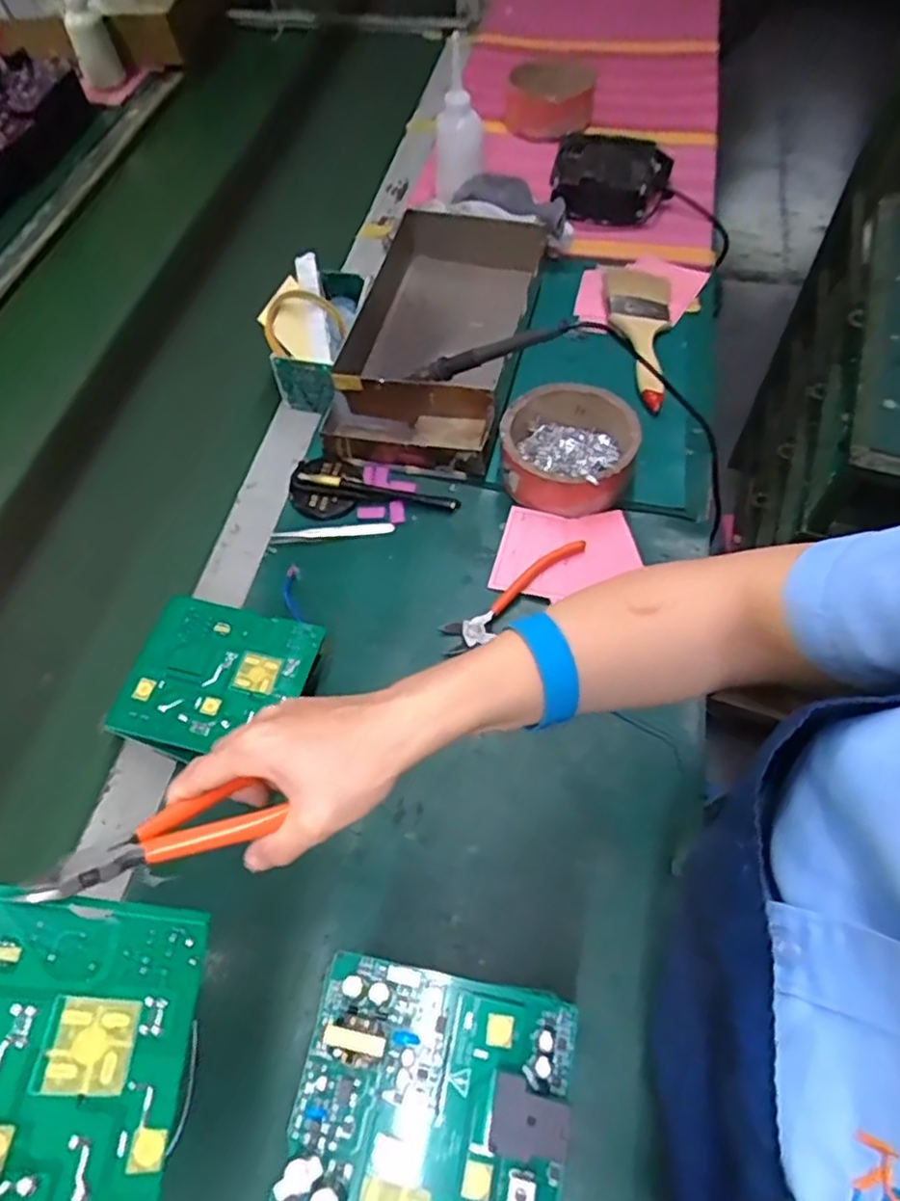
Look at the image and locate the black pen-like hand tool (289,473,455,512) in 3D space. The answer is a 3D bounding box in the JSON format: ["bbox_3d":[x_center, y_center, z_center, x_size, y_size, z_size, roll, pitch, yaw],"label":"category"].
[{"bbox_3d":[-0.070,-0.104,0.664,0.153,0.014,0.018,7,61,7],"label":"black pen-like hand tool"}]

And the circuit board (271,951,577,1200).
[{"bbox_3d":[-0.011,0.224,0.284,0.112,0.029,0.129,8,58,8],"label":"circuit board"}]

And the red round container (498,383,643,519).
[{"bbox_3d":[0.108,-0.139,0.651,0.117,0.055,0.116,-1,60,2],"label":"red round container"}]

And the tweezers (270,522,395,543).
[{"bbox_3d":[-0.108,-0.063,0.645,0.110,0.004,0.014,-5,60,-1],"label":"tweezers"}]

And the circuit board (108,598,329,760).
[{"bbox_3d":[-0.176,0.058,0.530,0.128,0.011,0.118,13,62,9],"label":"circuit board"}]

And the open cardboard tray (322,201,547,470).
[{"bbox_3d":[-0.009,-0.282,0.734,0.165,0.065,0.328,10,61,8],"label":"open cardboard tray"}]

